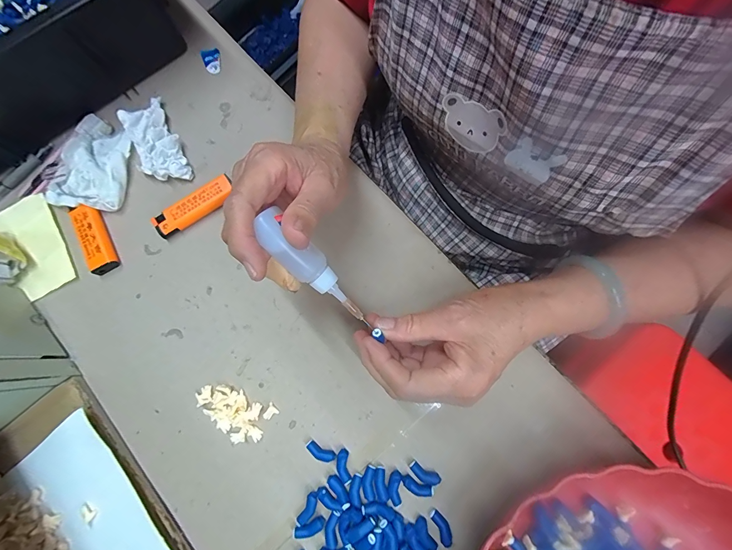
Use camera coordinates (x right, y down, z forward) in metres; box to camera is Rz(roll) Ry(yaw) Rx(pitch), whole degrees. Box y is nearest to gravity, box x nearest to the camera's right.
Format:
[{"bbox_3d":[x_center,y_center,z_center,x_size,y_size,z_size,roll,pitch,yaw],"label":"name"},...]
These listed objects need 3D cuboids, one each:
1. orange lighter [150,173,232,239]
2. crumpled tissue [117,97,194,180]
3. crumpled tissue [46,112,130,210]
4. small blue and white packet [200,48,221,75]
[{"bbox_3d":[-0.162,-0.064,0.321,0.078,0.014,0.021,-33,79,-8],"label":"orange lighter"},{"bbox_3d":[-0.208,-0.135,0.332,0.040,0.026,0.094,-23,77,-6],"label":"crumpled tissue"},{"bbox_3d":[-0.268,-0.111,0.333,0.070,0.022,0.093,11,76,2],"label":"crumpled tissue"},{"bbox_3d":[-0.166,-0.232,0.368,0.020,0.009,0.029,-21,77,-6],"label":"small blue and white packet"}]

